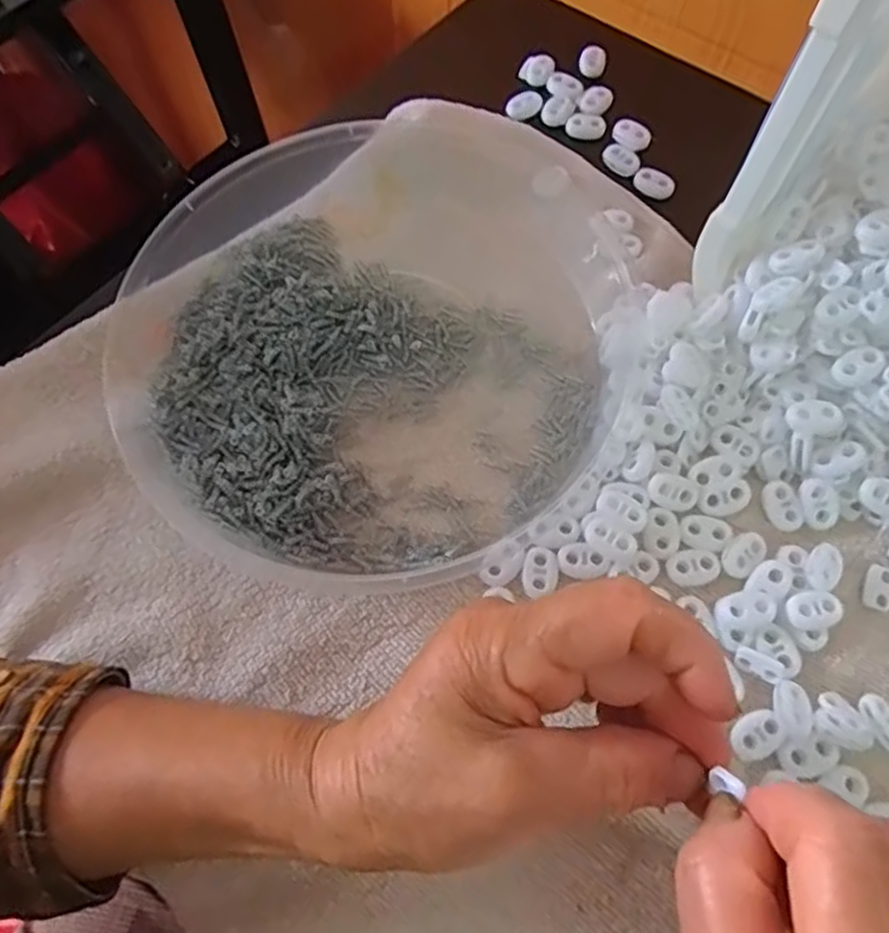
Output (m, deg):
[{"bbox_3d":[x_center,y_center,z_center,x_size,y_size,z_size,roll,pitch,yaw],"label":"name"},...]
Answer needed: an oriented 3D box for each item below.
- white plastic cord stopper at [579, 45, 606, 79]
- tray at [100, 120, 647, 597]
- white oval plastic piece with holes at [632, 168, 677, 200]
[{"bbox_3d":[0.090,-0.247,0.435,0.016,0.010,0.016,12,68,8],"label":"white plastic cord stopper"},{"bbox_3d":[-0.024,-0.067,0.336,0.257,0.033,0.226,-34,69,-12],"label":"tray"},{"bbox_3d":[0.115,-0.155,0.391,0.022,0.006,0.012,26,70,13],"label":"white oval plastic piece with holes"}]

